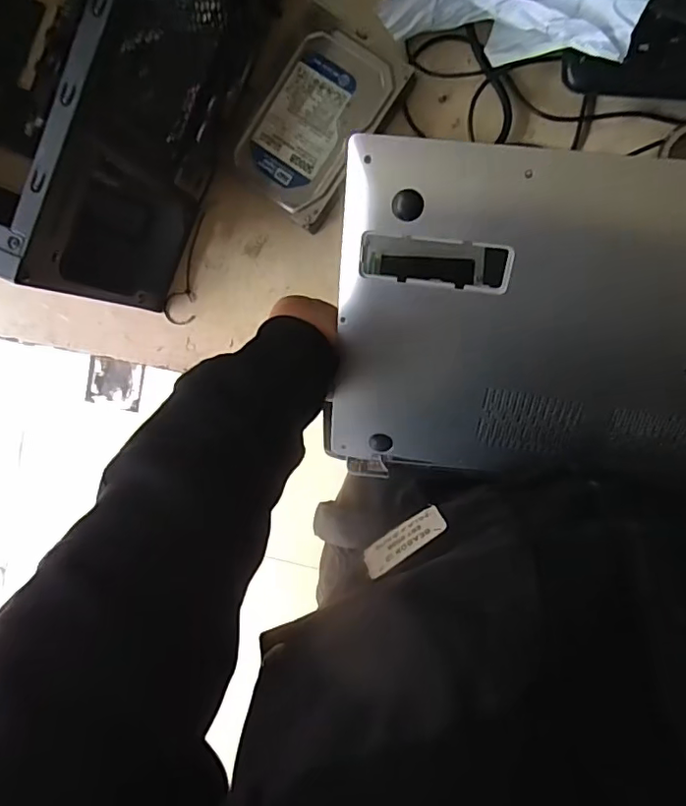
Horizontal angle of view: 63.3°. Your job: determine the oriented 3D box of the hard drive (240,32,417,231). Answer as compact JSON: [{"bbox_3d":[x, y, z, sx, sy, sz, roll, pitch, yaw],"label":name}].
[{"bbox_3d":[-0.018,-0.217,0.439,0.085,0.032,0.134,37,99,4],"label":"hard drive"}]

